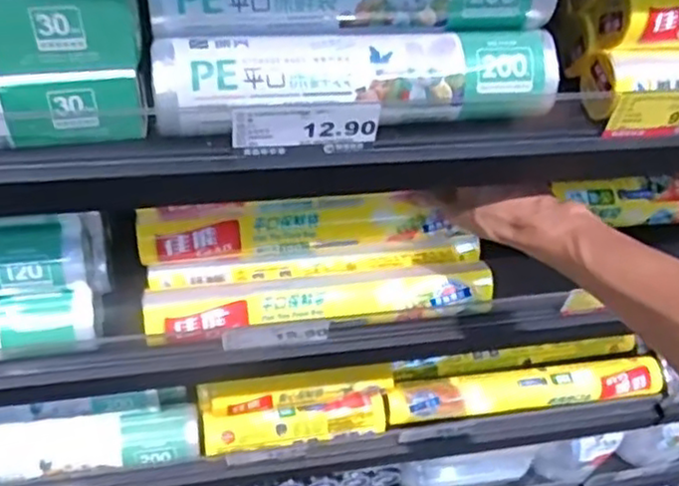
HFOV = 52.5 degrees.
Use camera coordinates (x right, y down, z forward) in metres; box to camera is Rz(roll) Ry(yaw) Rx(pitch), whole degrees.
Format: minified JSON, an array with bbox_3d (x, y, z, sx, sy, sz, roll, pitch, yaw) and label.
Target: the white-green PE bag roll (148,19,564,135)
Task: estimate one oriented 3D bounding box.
[{"bbox_3d":[0.014,-0.102,0.430,0.254,0.046,0.047,-5,51,-11],"label":"white-green PE bag roll"}]

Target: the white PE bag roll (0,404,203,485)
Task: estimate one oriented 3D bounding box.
[{"bbox_3d":[-0.303,0.213,0.727,0.303,0.051,0.056,-5,50,-11],"label":"white PE bag roll"}]

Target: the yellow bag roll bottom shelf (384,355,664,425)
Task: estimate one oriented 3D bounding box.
[{"bbox_3d":[0.231,0.174,0.851,0.352,0.040,0.053,-4,50,-10],"label":"yellow bag roll bottom shelf"}]

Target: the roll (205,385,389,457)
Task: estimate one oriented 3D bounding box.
[{"bbox_3d":[-0.047,0.192,0.771,0.208,0.061,0.044,-5,51,-11],"label":"roll"}]

